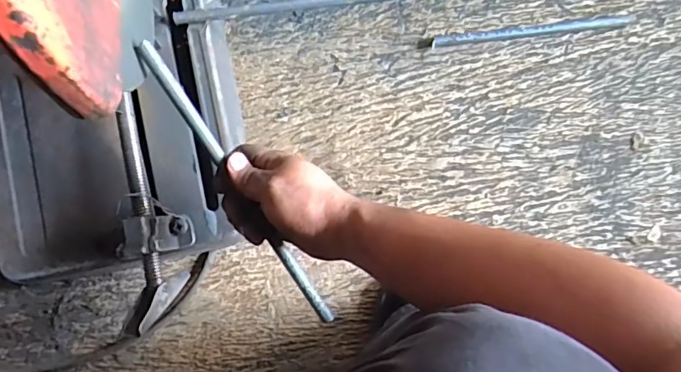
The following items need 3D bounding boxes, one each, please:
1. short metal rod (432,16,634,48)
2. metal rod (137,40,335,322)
[{"bbox_3d":[0.237,-0.190,0.615,0.247,0.006,0.015,-7,86,-4],"label":"short metal rod"},{"bbox_3d":[-0.079,0.012,0.430,0.013,0.008,0.293,-32,113,-5],"label":"metal rod"}]

